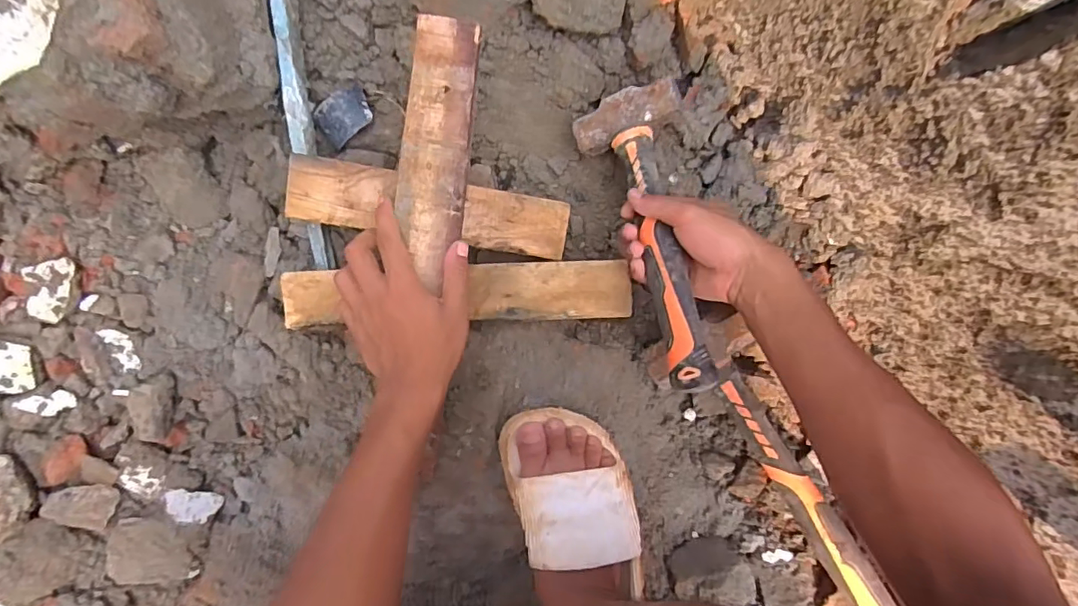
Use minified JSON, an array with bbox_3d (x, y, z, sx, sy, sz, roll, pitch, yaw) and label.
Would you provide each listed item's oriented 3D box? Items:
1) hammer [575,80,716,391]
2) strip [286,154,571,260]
[{"bbox_3d":[0.101,-0.070,0.467,0.082,0.061,0.261,-9,74,-8],"label":"hammer"},{"bbox_3d":[-0.096,-0.086,0.490,0.249,0.019,0.055,8,94,-9],"label":"strip"}]

